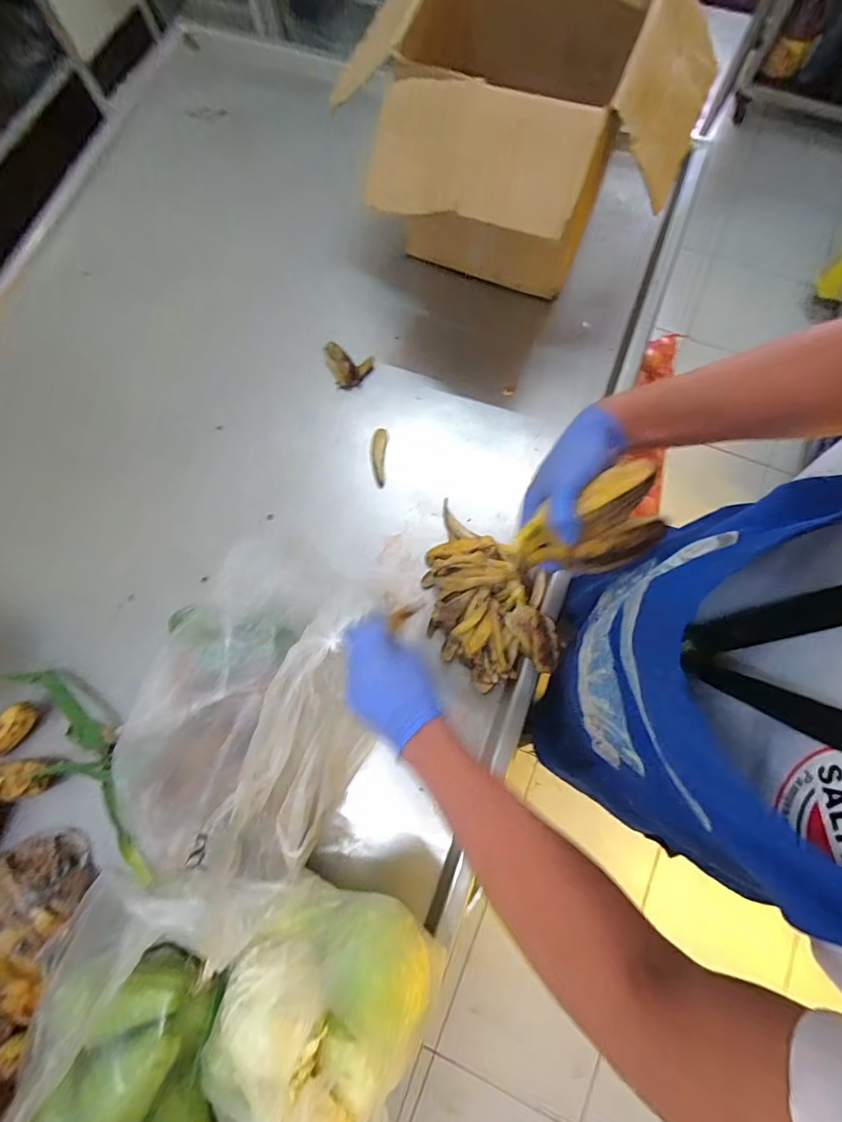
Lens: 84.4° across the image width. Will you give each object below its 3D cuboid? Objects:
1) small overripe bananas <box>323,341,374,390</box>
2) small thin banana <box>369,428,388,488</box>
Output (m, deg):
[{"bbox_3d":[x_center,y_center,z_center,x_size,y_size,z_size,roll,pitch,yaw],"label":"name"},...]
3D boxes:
[{"bbox_3d":[-0.129,-0.330,0.788,0.080,0.036,0.062,18,77,6],"label":"small overripe bananas"},{"bbox_3d":[-0.070,-0.172,0.764,0.025,0.029,0.096,3,76,3],"label":"small thin banana"}]

